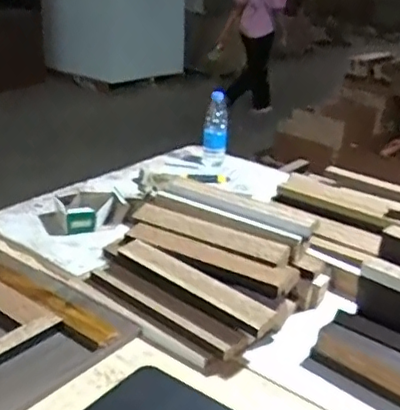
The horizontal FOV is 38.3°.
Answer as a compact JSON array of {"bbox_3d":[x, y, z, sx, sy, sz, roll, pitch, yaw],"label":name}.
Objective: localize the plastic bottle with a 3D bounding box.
[{"bbox_3d":[0.047,-0.226,1.685,0.066,0.215,0.082,4,23,0],"label":"plastic bottle"}]

